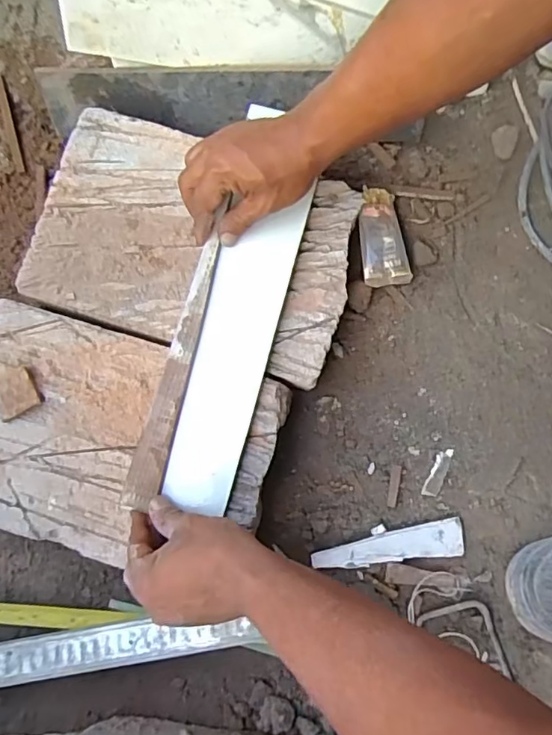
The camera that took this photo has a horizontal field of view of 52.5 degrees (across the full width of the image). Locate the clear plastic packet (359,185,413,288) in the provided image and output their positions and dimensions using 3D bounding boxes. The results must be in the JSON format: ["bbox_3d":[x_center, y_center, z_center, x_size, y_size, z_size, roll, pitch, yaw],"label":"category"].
[{"bbox_3d":[0.107,-0.136,0.583,0.047,0.034,0.103,-10,80,-2],"label":"clear plastic packet"}]

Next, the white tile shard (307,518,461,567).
[{"bbox_3d":[0.109,0.172,0.541,0.145,0.005,0.033,-6,79,-1],"label":"white tile shard"}]

